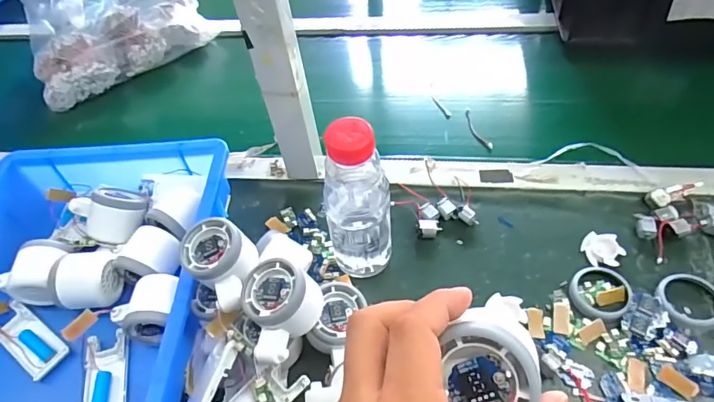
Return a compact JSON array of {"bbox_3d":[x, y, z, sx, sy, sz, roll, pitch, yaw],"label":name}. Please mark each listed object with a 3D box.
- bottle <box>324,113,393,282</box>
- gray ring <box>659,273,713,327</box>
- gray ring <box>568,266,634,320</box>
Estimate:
[{"bbox_3d":[0.001,0.003,0.467,0.064,0.193,0.053,-6,51,2],"label":"bottle"},{"bbox_3d":[0.336,0.097,0.481,0.056,0.014,0.061,-2,55,3],"label":"gray ring"},{"bbox_3d":[0.251,0.092,0.494,0.057,0.012,0.062,-3,51,4],"label":"gray ring"}]

